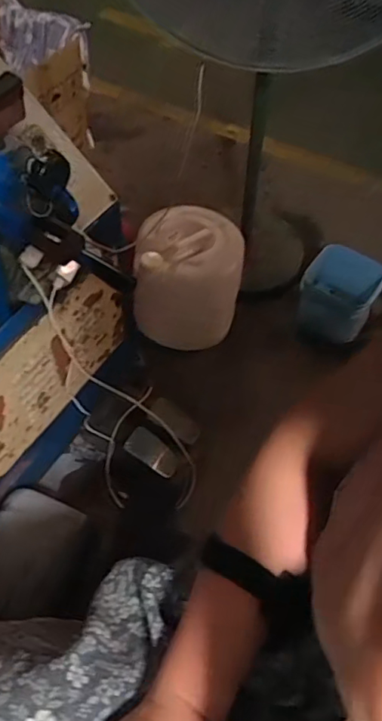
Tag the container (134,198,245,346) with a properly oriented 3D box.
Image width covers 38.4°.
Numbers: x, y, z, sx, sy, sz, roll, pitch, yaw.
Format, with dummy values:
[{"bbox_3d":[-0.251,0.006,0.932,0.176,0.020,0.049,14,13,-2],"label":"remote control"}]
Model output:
[{"bbox_3d":[-0.012,-0.233,1.580,0.300,0.323,0.232,-1,55,-3],"label":"container"}]

